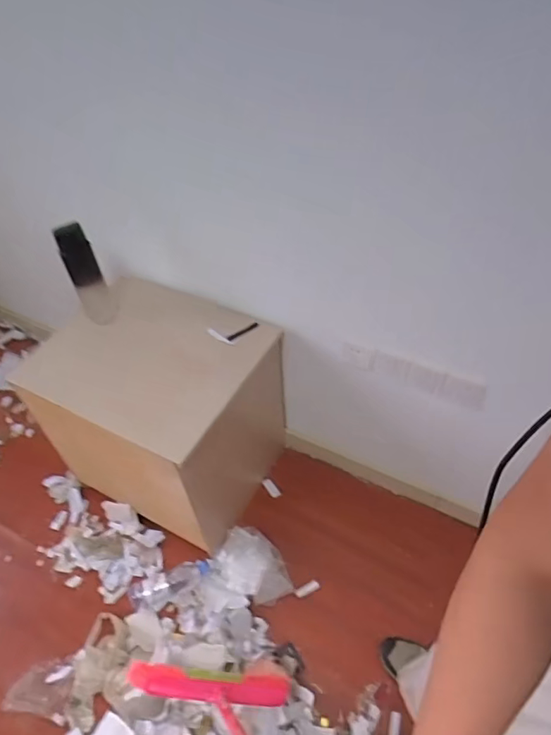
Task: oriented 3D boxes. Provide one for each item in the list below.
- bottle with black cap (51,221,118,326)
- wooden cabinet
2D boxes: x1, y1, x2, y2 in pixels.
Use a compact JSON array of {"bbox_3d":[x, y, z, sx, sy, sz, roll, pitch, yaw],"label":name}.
[{"bbox_3d":[-0.467,-0.229,1.241,0.081,0.260,0.069,-32,53,-23],"label":"bottle with black cap"},{"bbox_3d":[-0.296,0.131,1.455,0.499,0.586,0.492,20,52,20],"label":"wooden cabinet"}]

